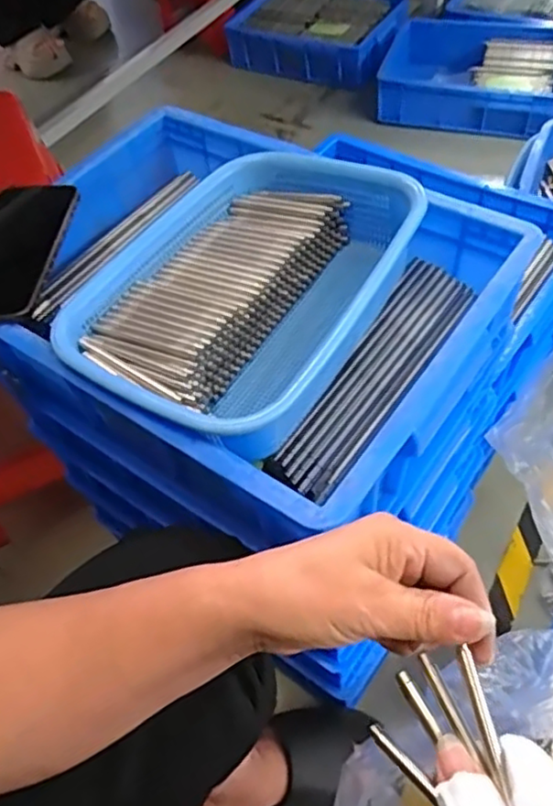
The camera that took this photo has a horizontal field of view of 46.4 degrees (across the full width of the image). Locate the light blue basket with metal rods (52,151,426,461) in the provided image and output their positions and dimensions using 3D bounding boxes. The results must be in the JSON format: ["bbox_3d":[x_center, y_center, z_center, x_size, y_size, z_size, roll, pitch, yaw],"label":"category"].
[{"bbox_3d":[-0.022,-0.090,0.522,0.204,0.083,0.291,23,60,22],"label":"light blue basket with metal rods"}]

